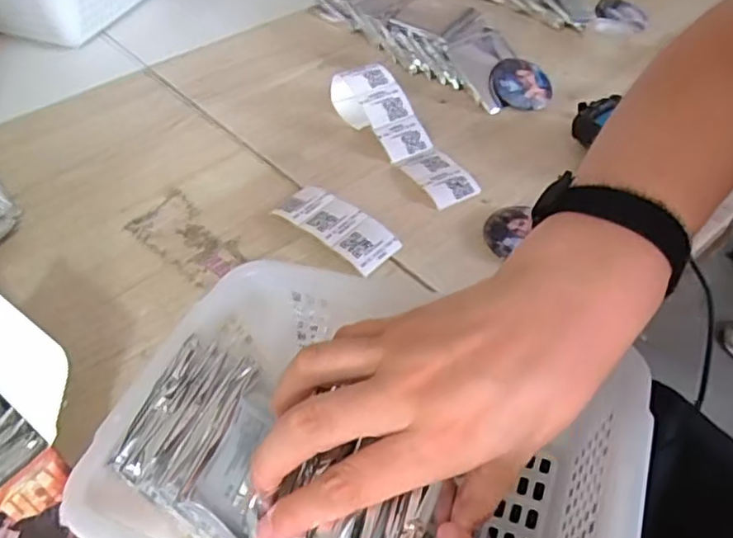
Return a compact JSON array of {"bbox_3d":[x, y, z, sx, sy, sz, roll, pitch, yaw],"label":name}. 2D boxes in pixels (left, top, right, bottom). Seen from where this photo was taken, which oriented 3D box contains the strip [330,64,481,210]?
[{"bbox_3d":[0.037,-0.141,0.622,0.054,0.047,0.197,-24,52,-21],"label":"strip"}]

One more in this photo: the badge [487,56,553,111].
[{"bbox_3d":[0.178,-0.212,0.702,0.069,0.016,0.070,4,72,-13],"label":"badge"}]

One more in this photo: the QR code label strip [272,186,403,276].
[{"bbox_3d":[-0.028,-0.042,0.551,0.120,0.013,0.050,34,55,26],"label":"QR code label strip"}]

